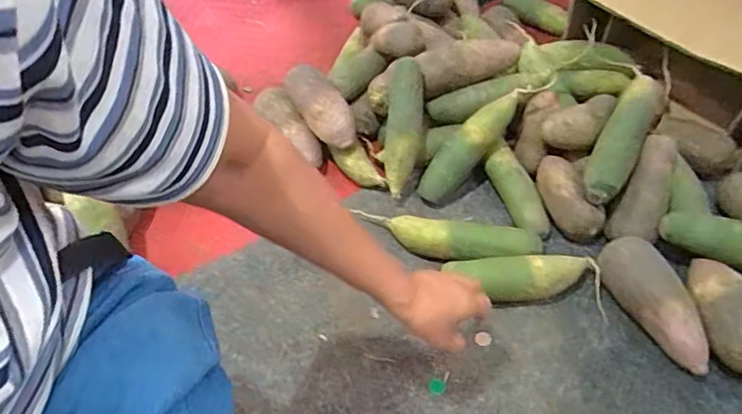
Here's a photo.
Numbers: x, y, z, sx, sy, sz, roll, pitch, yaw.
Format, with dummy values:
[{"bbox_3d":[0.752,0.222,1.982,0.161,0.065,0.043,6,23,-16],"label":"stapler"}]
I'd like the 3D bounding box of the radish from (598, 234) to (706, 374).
[{"bbox_3d":[0.351,0.117,0.635,0.058,0.073,0.170,-25,54,-14],"label":"radish"}]

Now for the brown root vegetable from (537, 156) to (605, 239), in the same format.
[{"bbox_3d":[0.276,-0.017,0.736,0.061,0.052,0.124,-11,52,-3],"label":"brown root vegetable"}]

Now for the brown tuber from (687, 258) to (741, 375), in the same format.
[{"bbox_3d":[0.428,0.125,0.618,0.078,0.078,0.142,5,53,8],"label":"brown tuber"}]

